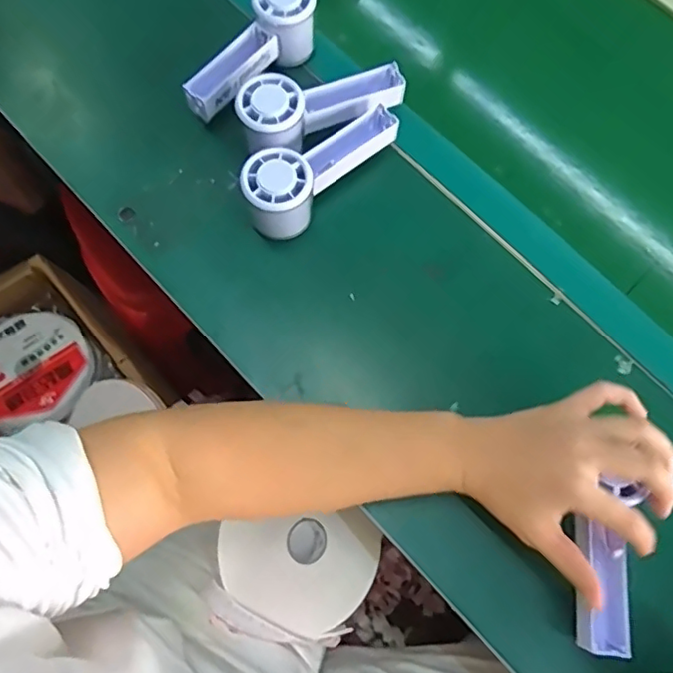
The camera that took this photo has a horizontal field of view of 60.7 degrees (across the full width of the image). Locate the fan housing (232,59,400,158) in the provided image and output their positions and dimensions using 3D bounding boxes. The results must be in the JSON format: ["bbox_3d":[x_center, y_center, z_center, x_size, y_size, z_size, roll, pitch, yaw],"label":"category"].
[{"bbox_3d":[-0.013,-0.210,0.517,0.157,0.052,0.062,-25,74,-9],"label":"fan housing"}]

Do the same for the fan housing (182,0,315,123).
[{"bbox_3d":[-0.082,-0.266,0.533,0.053,0.053,0.153,43,76,12],"label":"fan housing"}]

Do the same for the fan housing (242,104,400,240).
[{"bbox_3d":[-0.010,-0.144,0.500,0.158,0.060,0.059,-35,76,-12],"label":"fan housing"}]

